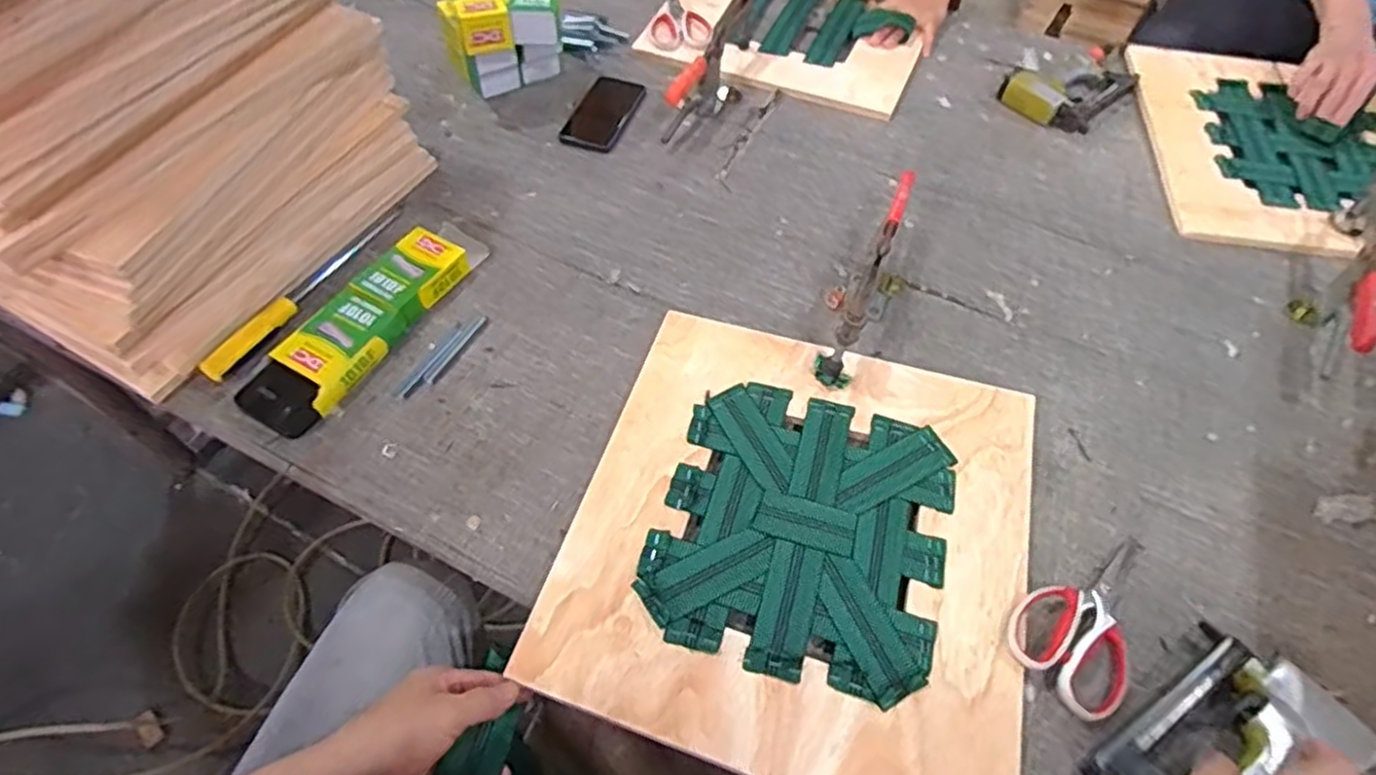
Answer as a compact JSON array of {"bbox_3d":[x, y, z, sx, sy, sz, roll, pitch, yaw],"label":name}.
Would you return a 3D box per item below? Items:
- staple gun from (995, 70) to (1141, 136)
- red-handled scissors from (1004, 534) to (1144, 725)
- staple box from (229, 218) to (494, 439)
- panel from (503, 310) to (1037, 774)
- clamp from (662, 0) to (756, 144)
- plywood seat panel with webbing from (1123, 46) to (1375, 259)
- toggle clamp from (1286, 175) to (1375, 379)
[{"bbox_3d":[0.584,-0.462,1.087,0.196,0.038,0.133,-36,64,-23],"label":"staple gun"},{"bbox_3d":[0.357,0.193,0.631,0.099,0.019,0.181,37,62,22],"label":"red-handled scissors"},{"bbox_3d":[-0.350,-0.083,0.794,0.087,0.038,0.316,25,58,15],"label":"staple box"},{"bbox_3d":[0.106,0.131,0.657,0.400,0.011,0.418,17,57,10],"label":"panel"},{"bbox_3d":[0.045,-0.472,1.028,0.040,0.115,0.266,24,58,14],"label":"clamp"},{"bbox_3d":[0.870,-0.345,1.027,0.401,0.025,0.451,9,56,4],"label":"plywood seat panel with webbing"},{"bbox_3d":[0.780,-0.146,0.837,0.059,0.097,0.321,31,60,18],"label":"toggle clamp"}]

